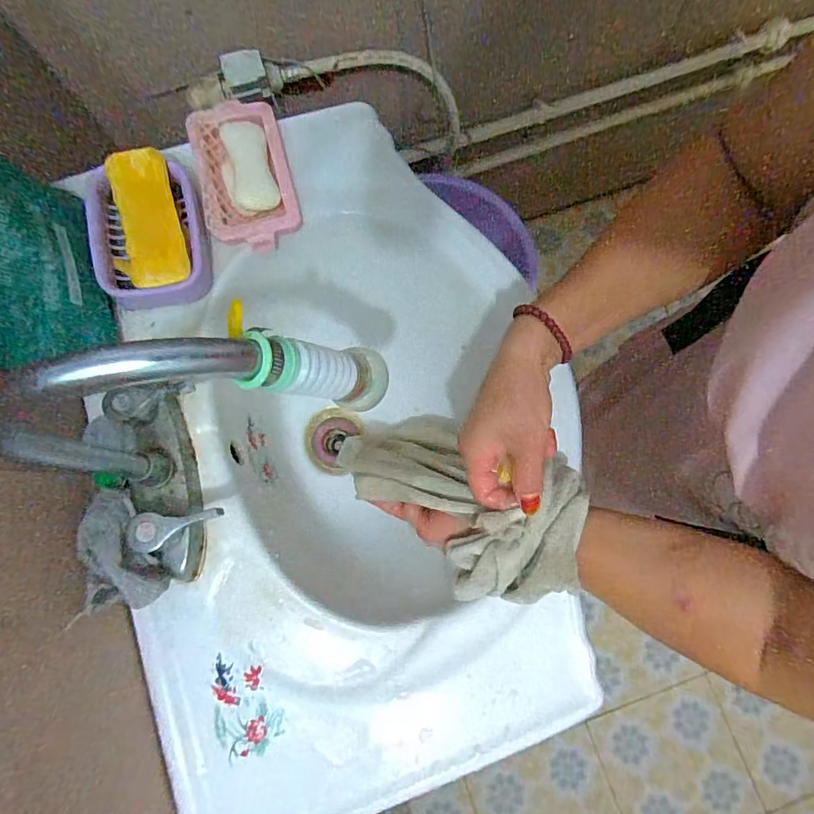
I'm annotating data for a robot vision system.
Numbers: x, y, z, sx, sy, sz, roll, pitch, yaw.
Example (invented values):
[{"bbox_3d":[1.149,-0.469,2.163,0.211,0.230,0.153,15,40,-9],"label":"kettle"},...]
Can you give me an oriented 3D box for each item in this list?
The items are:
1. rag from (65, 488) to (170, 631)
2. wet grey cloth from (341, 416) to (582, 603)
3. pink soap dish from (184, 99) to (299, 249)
[{"bbox_3d":[-0.219,0.107,0.350,0.050,0.032,0.087,-22,80,-3],"label":"rag"},{"bbox_3d":[0.035,0.064,0.417,0.122,0.079,0.253,-52,43,-8],"label":"wet grey cloth"},{"bbox_3d":[-0.153,-0.218,0.449,0.081,0.035,0.142,-15,80,-2],"label":"pink soap dish"}]

